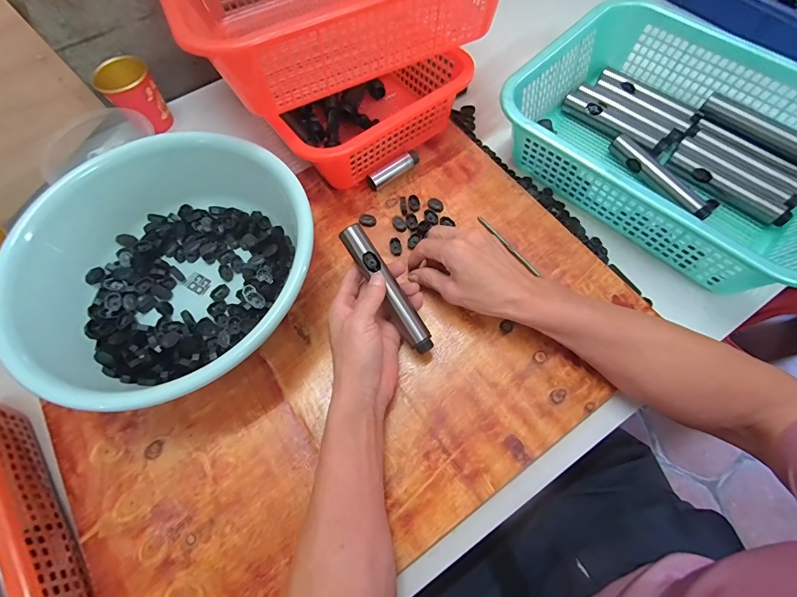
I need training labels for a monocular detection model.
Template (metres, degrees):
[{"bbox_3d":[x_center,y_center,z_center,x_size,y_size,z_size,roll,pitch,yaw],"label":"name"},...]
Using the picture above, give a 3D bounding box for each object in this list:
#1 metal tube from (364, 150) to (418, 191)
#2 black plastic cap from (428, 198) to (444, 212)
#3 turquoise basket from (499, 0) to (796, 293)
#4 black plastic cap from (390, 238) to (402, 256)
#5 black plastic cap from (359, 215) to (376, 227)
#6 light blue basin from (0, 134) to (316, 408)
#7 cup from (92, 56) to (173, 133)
[{"bbox_3d":[-0.007,-0.170,0.507,0.076,0.026,0.024,-33,69,-12],"label":"metal tube"},{"bbox_3d":[0.049,-0.123,0.493,0.018,0.005,0.025,-30,68,-11],"label":"black plastic cap"},{"bbox_3d":[0.345,-0.193,0.467,0.288,0.092,0.380,-43,71,-15],"label":"turquoise basket"},{"bbox_3d":[-0.004,-0.065,0.469,0.014,0.006,0.024,-11,66,-3],"label":"black plastic cap"},{"bbox_3d":[-0.040,-0.100,0.487,0.021,0.008,0.015,1,66,3],"label":"black plastic cap"},{"bbox_3d":[-0.233,-0.025,0.409,0.283,0.107,0.277,-1,66,2],"label":"light blue basin"},{"bbox_3d":[-0.378,-0.291,0.546,0.071,0.087,0.067,-36,69,-13],"label":"cup"}]

